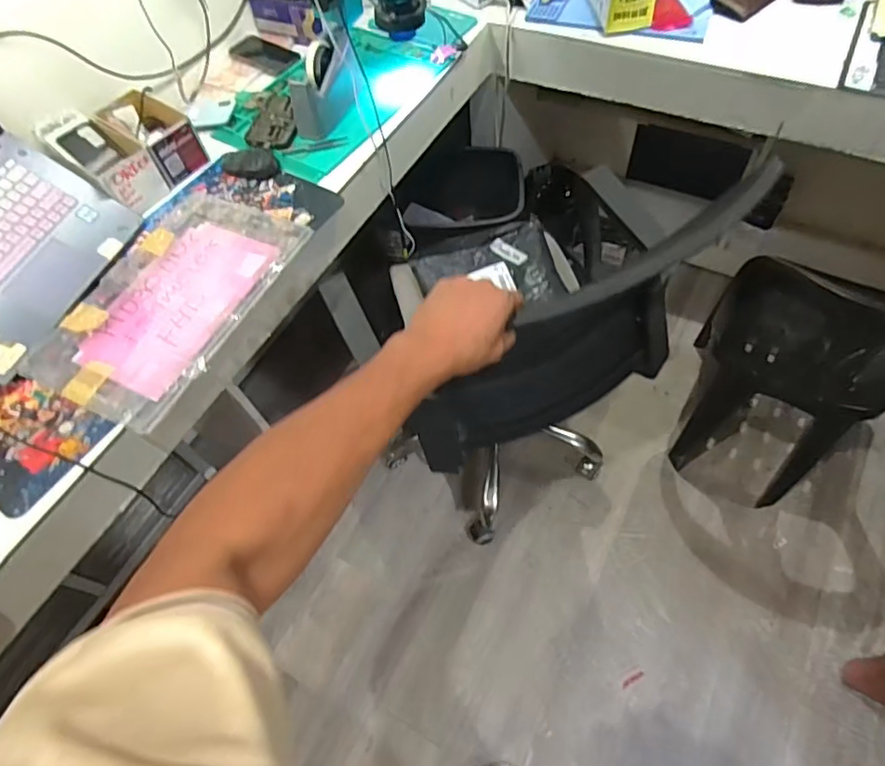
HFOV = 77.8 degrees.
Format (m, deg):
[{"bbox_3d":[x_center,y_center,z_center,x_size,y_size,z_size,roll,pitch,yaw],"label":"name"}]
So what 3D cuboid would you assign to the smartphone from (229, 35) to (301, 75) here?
[{"bbox_3d":[-0.399,-0.744,1.244,0.169,0.011,0.089,33,71,21],"label":"smartphone"}]

